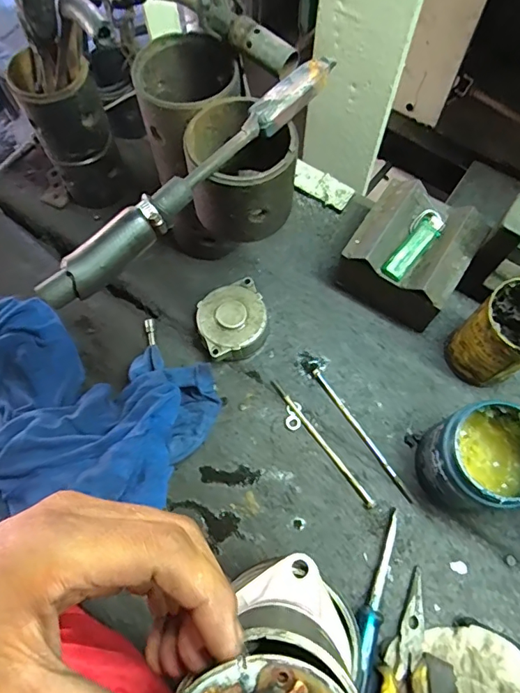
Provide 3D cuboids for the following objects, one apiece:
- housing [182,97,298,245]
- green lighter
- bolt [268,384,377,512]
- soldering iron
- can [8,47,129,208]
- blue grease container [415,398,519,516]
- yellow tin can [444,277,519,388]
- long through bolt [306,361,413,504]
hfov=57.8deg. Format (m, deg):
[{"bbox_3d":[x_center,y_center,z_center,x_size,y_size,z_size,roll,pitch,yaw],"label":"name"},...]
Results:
[{"bbox_3d":[-0.016,-0.148,0.394,0.084,0.086,0.087,0,68,1],"label":"housing"},{"bbox_3d":[0.161,-0.105,0.493,0.024,0.016,0.081,38,73,14],"label":"green lighter"},{"bbox_3d":[0.065,0.101,0.502,0.008,0.011,0.164,-35,72,-12],"label":"bolt"},{"bbox_3d":[-0.047,-0.121,0.343,0.268,0.032,0.025,-42,73,-15],"label":"soldering iron"},{"bbox_3d":[-0.212,-0.243,0.543,0.075,0.171,0.069,0,68,1],"label":"can"},{"bbox_3d":[0.206,0.108,0.443,0.087,0.103,0.086,0,68,1],"label":"blue grease container"},{"bbox_3d":[0.247,-0.008,0.482,0.072,0.115,0.069,0,68,1],"label":"yellow tin can"},{"bbox_3d":[0.105,0.087,0.505,0.012,0.015,0.177,-31,71,-11],"label":"long through bolt"}]

